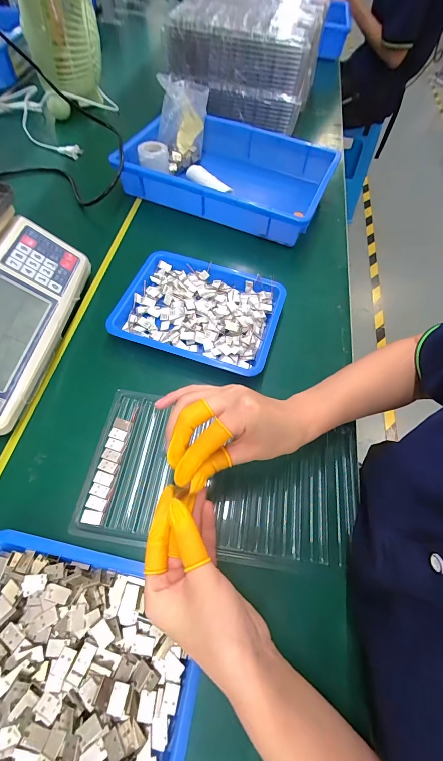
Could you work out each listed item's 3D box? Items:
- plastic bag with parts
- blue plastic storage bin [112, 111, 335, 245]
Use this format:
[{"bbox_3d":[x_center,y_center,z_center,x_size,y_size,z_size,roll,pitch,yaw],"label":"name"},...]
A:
[{"bbox_3d":[-0.078,-0.490,0.604,0.095,0.119,0.102,6,61,-1],"label":"plastic bag with parts"},{"bbox_3d":[0.007,-0.390,0.608,0.371,0.080,0.245,22,61,7],"label":"blue plastic storage bin"}]

